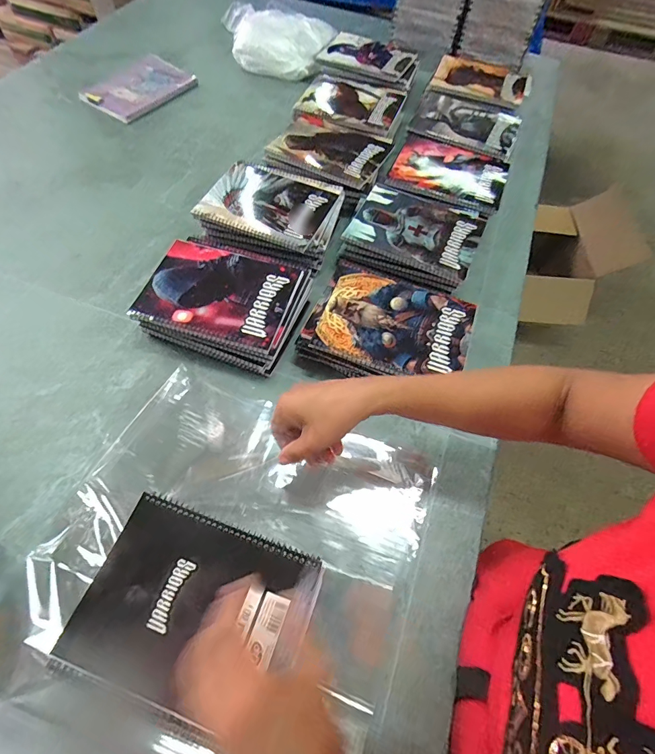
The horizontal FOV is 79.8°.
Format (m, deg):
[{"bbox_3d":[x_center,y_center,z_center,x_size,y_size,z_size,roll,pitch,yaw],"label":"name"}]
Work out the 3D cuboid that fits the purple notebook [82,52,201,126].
[{"bbox_3d":[-0.414,-0.638,0.860,0.165,0.015,0.209,34,72,15],"label":"purple notebook"}]

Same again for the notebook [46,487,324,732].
[{"bbox_3d":[-0.120,0.209,0.359,0.193,0.013,0.149,19,60,8],"label":"notebook"}]

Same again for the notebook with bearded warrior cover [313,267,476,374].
[{"bbox_3d":[0.092,-0.071,0.531,0.193,0.019,0.144,20,60,7],"label":"notebook with bearded warrior cover"}]

